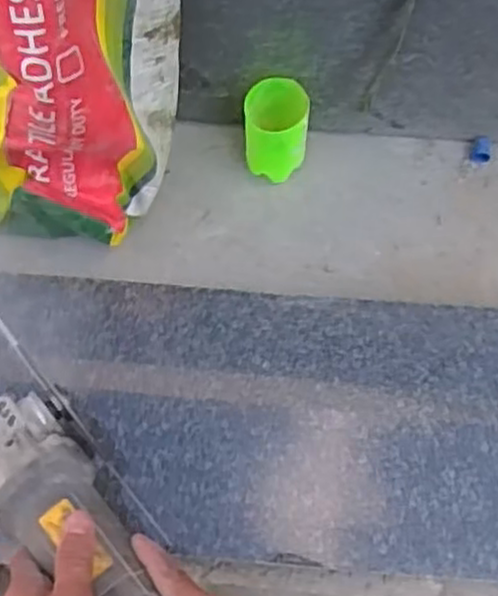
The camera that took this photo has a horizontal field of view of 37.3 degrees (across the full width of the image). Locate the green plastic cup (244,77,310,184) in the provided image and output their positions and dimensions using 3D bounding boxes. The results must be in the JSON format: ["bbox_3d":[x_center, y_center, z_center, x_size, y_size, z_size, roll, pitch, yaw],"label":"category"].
[{"bbox_3d":[0.024,-0.149,0.685,0.055,0.099,0.057,0,67,1],"label":"green plastic cup"}]

